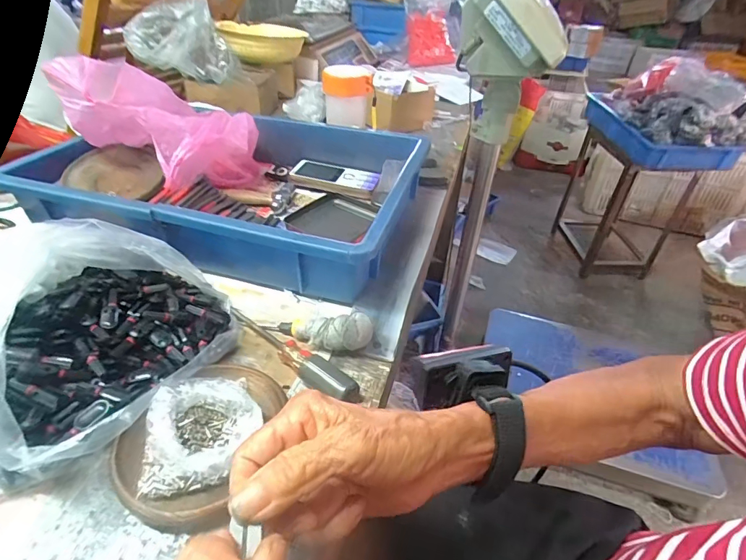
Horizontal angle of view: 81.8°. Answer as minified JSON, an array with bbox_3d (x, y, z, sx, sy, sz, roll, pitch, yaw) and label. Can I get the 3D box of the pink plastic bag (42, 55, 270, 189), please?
[{"bbox_3d":[-0.227,-0.175,0.522,0.179,0.149,0.171,18,40,18],"label":"pink plastic bag"}]

